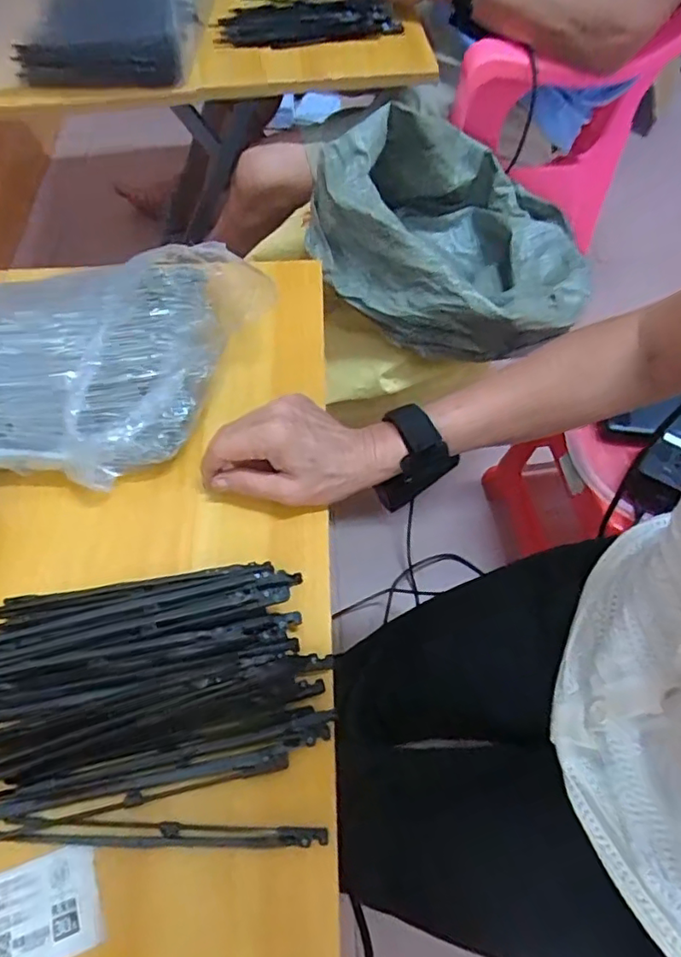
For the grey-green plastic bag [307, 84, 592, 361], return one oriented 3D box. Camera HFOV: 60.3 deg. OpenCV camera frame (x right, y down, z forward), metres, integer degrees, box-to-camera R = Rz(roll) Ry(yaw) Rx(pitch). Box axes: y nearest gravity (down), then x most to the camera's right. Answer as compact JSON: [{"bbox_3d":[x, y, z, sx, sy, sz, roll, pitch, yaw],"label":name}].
[{"bbox_3d":[0.125,-0.294,0.692,0.291,0.197,0.324,26,63,15],"label":"grey-green plastic bag"}]

